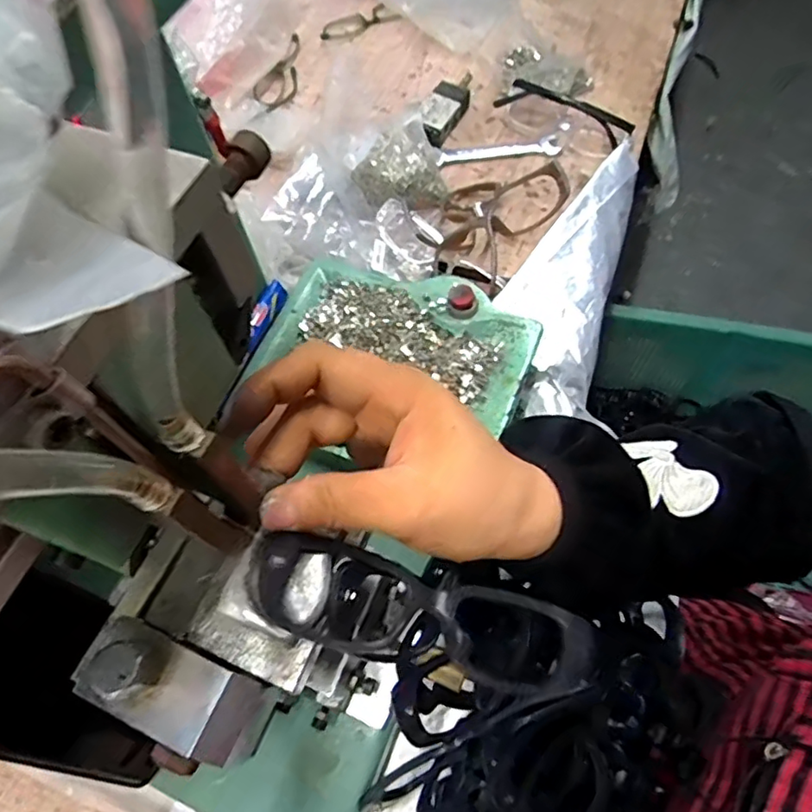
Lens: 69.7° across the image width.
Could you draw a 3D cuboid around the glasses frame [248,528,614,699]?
[{"bbox_3d":[0.013,0.088,0.241,0.156,0.013,0.040,19,65,-11],"label":"glasses frame"}]

